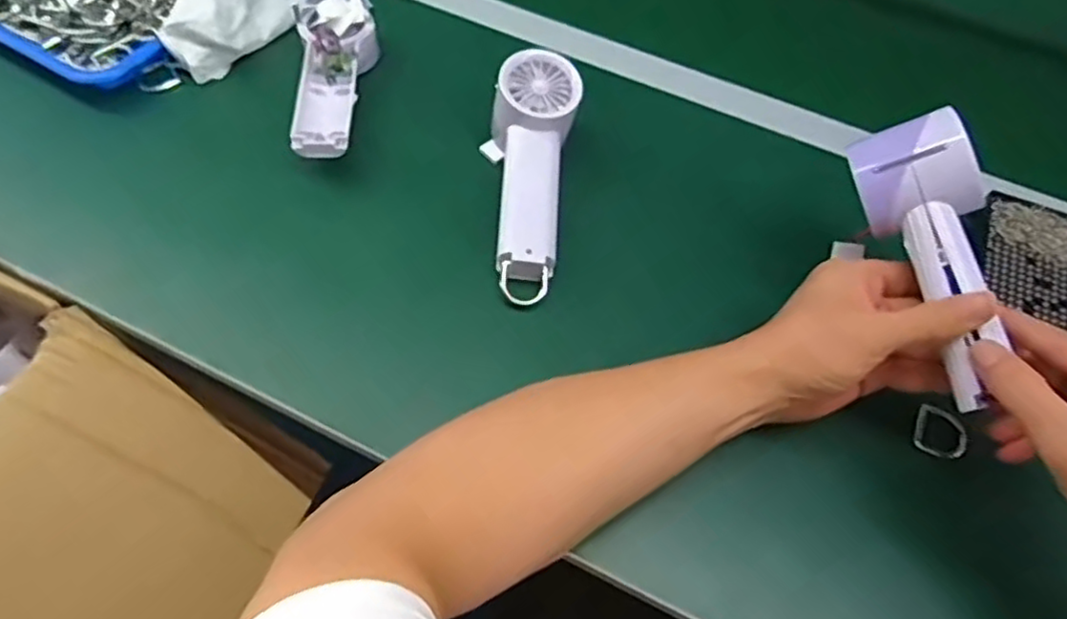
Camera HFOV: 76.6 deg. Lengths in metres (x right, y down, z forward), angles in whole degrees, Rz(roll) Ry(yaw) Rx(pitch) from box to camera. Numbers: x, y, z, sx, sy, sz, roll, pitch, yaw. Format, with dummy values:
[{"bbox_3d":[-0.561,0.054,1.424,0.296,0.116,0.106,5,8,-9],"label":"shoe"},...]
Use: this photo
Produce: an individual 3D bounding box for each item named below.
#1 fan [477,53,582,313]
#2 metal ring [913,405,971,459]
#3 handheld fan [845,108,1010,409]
[{"bbox_3d":[-0.002,-0.097,0.513,0.065,0.053,0.192,3,74,-1],"label":"fan"},{"bbox_3d":[0.268,0.080,0.442,0.031,0.008,0.030,1,59,-2],"label":"metal ring"},{"bbox_3d":[0.242,-0.032,0.388,0.071,0.047,0.168,-10,81,-9],"label":"handheld fan"}]

